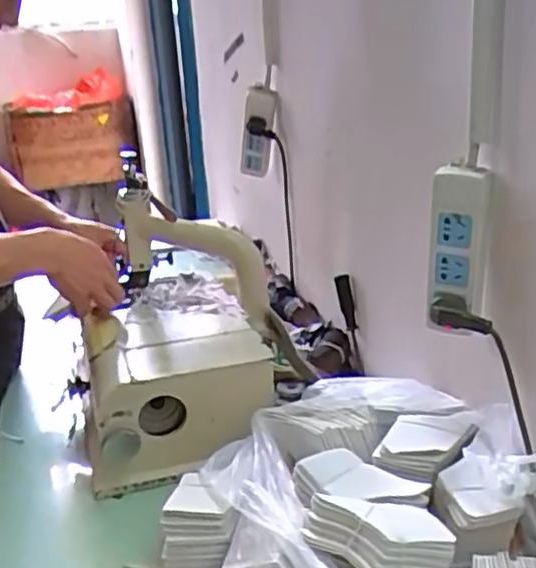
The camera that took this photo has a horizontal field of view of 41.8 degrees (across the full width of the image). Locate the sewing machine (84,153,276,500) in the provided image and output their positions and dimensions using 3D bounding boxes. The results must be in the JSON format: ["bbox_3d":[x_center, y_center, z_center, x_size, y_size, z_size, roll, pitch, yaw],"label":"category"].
[{"bbox_3d":[-0.116,0.058,0.923,0.231,0.282,0.306,-5,22,-2],"label":"sewing machine"}]

